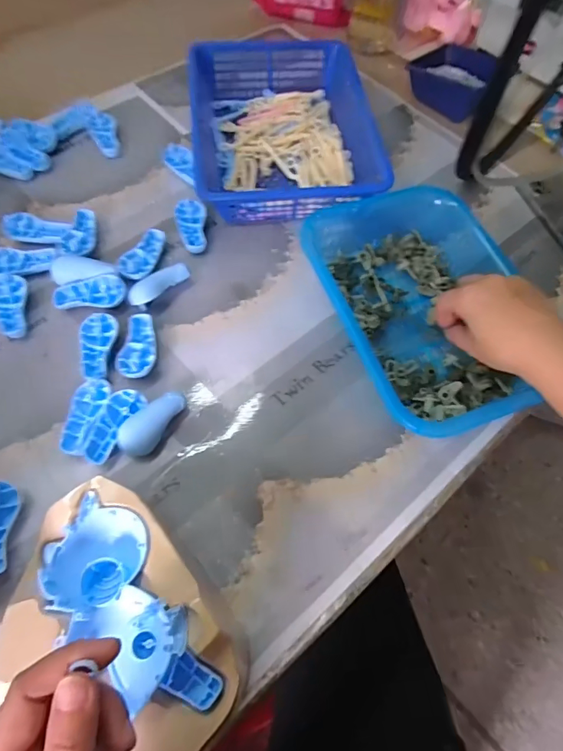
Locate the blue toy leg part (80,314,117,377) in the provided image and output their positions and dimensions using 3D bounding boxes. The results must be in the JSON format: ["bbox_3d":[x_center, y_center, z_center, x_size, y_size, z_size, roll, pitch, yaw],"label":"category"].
[{"bbox_3d":[-0.177,-0.029,0.433,0.031,0.010,0.067,-1,64,-3],"label":"blue toy leg part"}]

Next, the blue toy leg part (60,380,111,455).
[{"bbox_3d":[-0.174,0.036,0.402,0.034,0.016,0.071,9,64,1],"label":"blue toy leg part"}]

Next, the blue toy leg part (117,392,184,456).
[{"bbox_3d":[-0.114,0.040,0.396,0.030,0.018,0.064,31,66,12],"label":"blue toy leg part"}]

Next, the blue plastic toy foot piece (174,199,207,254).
[{"bbox_3d":[-0.102,-0.170,0.513,0.034,0.016,0.067,-8,65,-7],"label":"blue plastic toy foot piece"}]

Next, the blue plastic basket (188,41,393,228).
[{"bbox_3d":[-0.002,-0.309,0.557,0.214,0.057,0.284,-5,64,-5],"label":"blue plastic basket"}]

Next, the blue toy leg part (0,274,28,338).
[{"bbox_3d":[-0.270,-0.070,0.449,0.028,0.017,0.068,-9,65,-7],"label":"blue toy leg part"}]

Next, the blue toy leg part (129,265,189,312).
[{"bbox_3d":[-0.127,-0.093,0.466,0.065,0.020,0.019,-35,70,-18],"label":"blue toy leg part"}]

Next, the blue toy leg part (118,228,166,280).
[{"bbox_3d":[-0.149,-0.132,0.487,0.032,0.018,0.072,10,64,2],"label":"blue toy leg part"}]

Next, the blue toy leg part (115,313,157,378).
[{"bbox_3d":[-0.138,-0.029,0.436,0.035,0.012,0.070,-3,64,-4],"label":"blue toy leg part"}]

